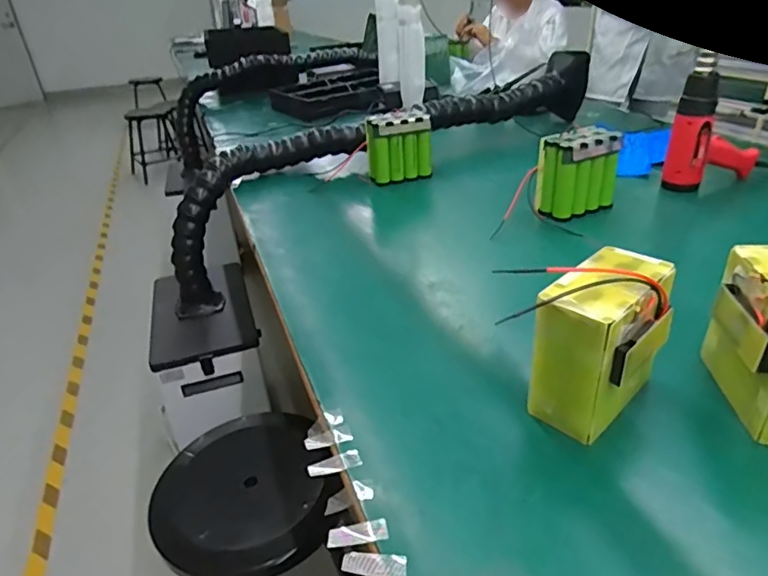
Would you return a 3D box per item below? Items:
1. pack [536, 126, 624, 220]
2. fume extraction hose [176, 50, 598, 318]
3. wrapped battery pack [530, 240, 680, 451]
[{"bbox_3d":[0.369,-0.218,1.007,0.141,0.143,0.077,-12,32,-13],"label":"pack"},{"bbox_3d":[0.011,-0.304,1.457,1.208,0.454,0.166,-16,33,-20],"label":"fume extraction hose"},{"bbox_3d":[0.224,0.054,0.537,0.090,0.144,0.139,23,40,38],"label":"wrapped battery pack"}]

